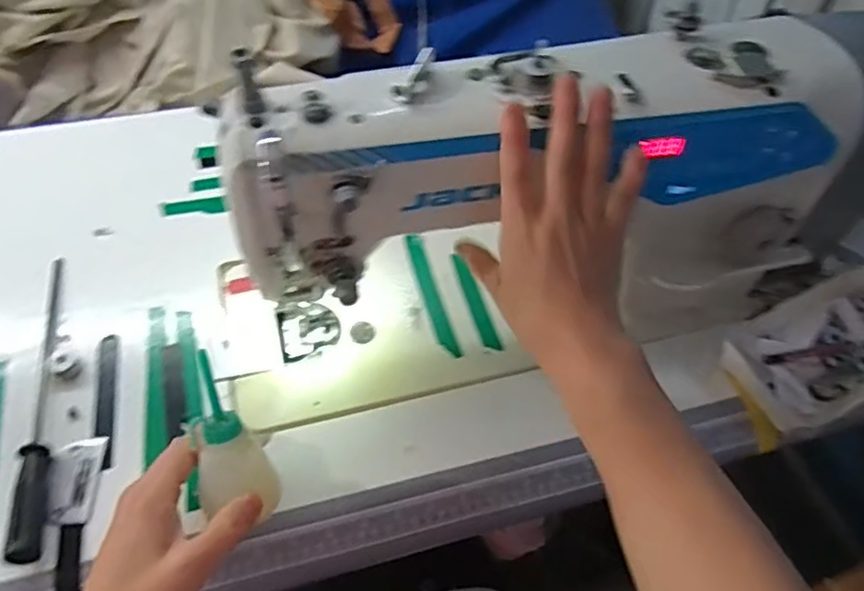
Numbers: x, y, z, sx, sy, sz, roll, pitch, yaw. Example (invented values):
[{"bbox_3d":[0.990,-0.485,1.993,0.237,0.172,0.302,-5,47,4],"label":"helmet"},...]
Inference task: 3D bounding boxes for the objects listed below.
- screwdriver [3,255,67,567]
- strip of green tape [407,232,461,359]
[{"bbox_3d":[-0.306,0.073,0.483,0.019,0.023,0.264,-12,54,-11],"label":"screwdriver"},{"bbox_3d":[-0.001,-0.003,0.572,0.015,0.004,0.140,-18,56,-1],"label":"strip of green tape"}]

